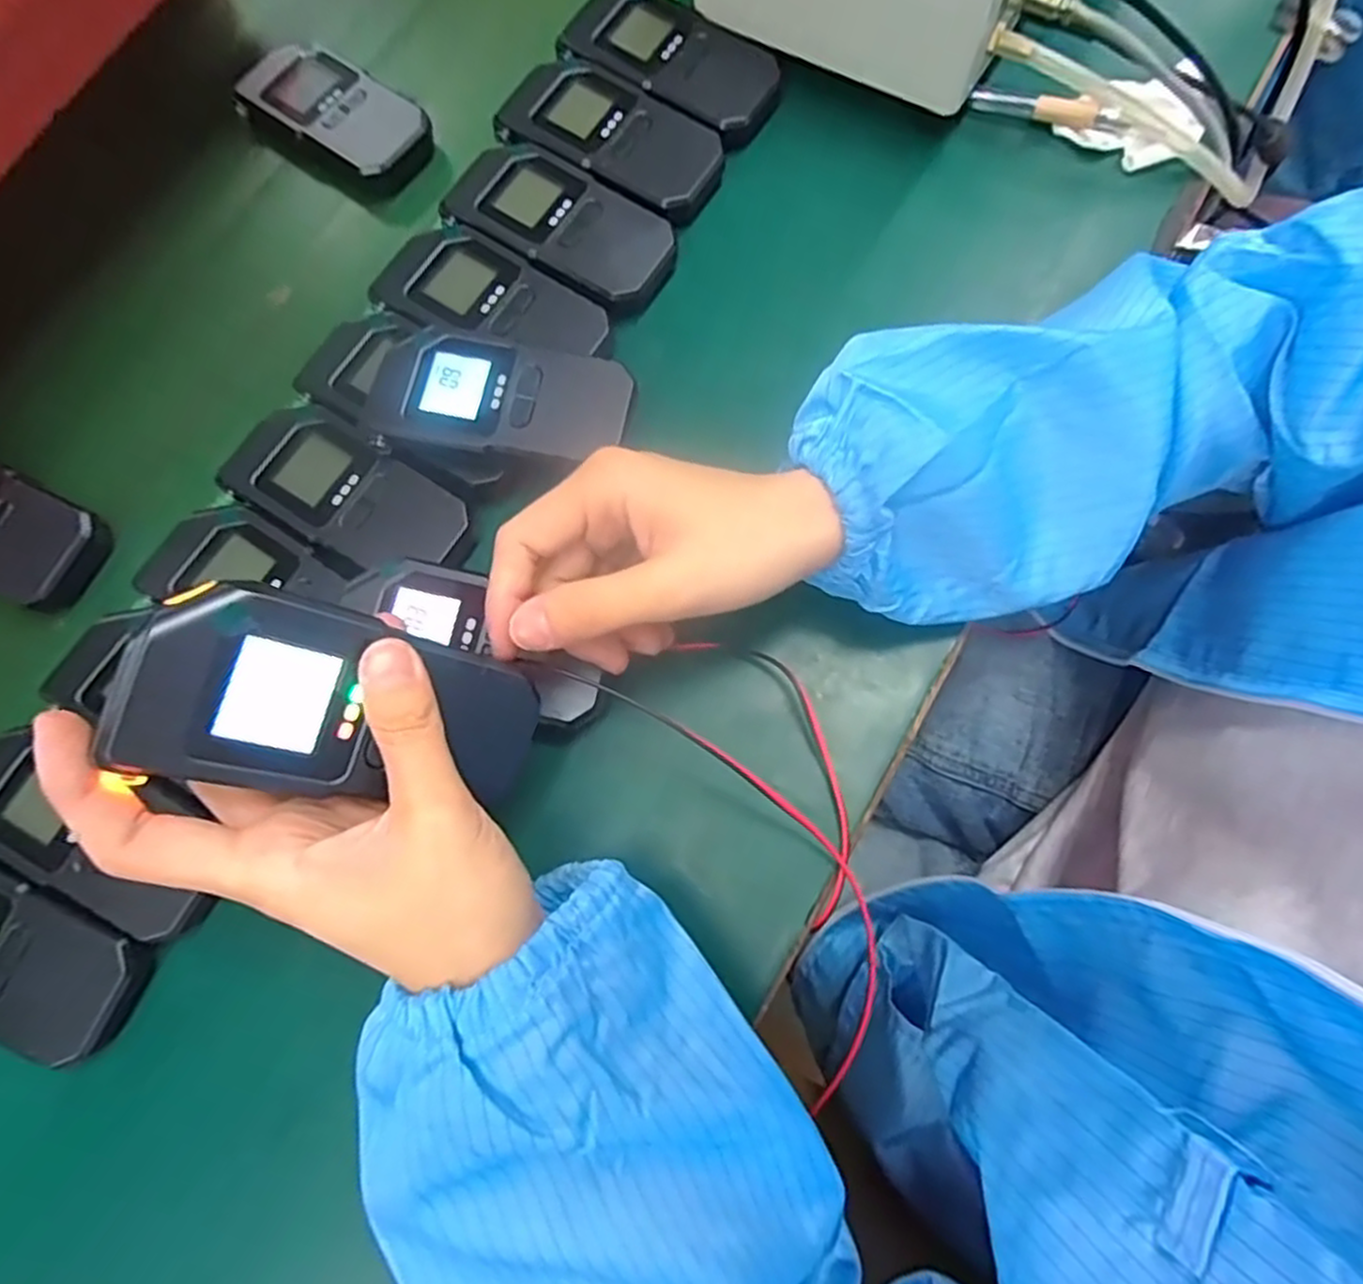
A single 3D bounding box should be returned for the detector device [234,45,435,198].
[{"bbox_3d":[-0.199,-0.298,0.429,0.117,0.028,0.063,35,79,10],"label":"detector device"}]

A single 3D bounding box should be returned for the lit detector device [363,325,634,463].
[{"bbox_3d":[-0.081,-0.111,0.339,0.111,0.022,0.053,9,76,4],"label":"lit detector device"}]

